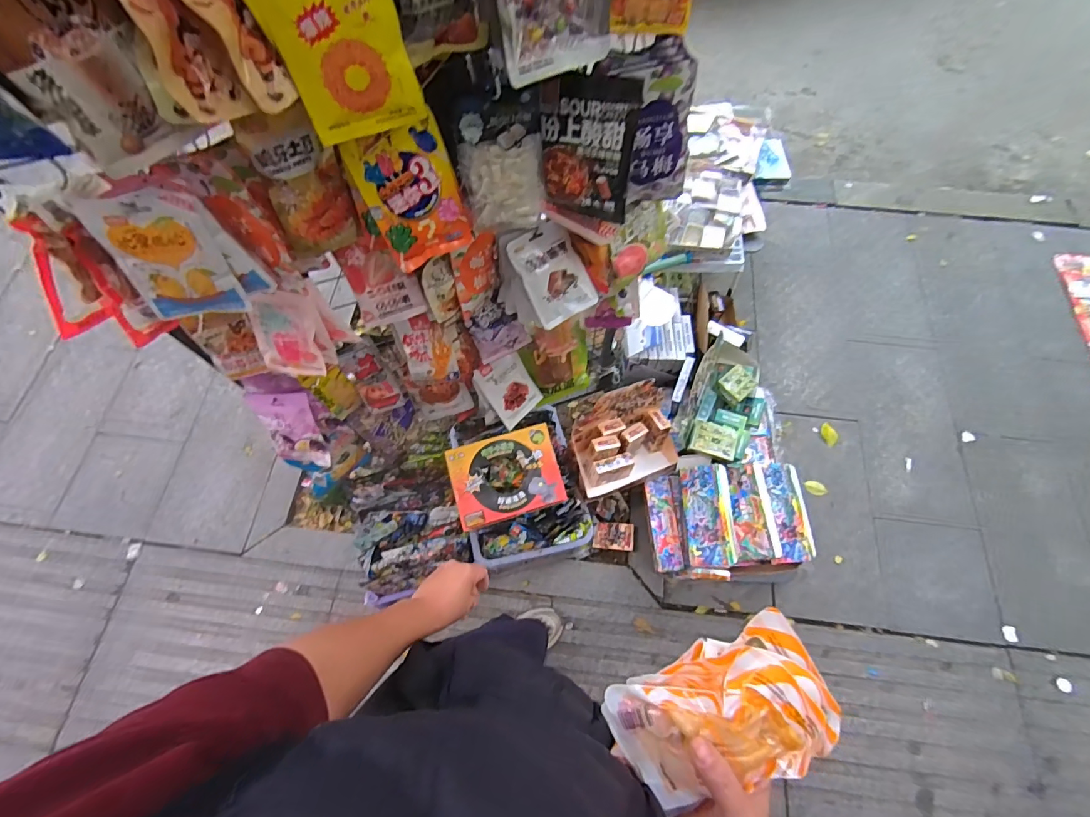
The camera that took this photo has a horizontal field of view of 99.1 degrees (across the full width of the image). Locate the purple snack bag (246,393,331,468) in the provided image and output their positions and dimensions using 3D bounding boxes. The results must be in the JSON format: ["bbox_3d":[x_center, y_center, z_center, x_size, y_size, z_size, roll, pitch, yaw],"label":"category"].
[{"bbox_3d":[-0.482,0.046,0.893,0.101,0.176,0.024,-8,33,3],"label":"purple snack bag"}]

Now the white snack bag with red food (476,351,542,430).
[{"bbox_3d":[-0.084,-0.048,1.100,0.120,0.169,0.015,-43,30,-18],"label":"white snack bag with red food"}]

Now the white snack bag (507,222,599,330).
[{"bbox_3d":[0.014,-0.225,0.782,0.107,0.019,0.154,-32,108,-10],"label":"white snack bag"}]

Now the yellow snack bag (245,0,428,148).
[{"bbox_3d":[-0.182,-0.332,0.405,0.116,0.172,0.014,-22,54,-1],"label":"yellow snack bag"}]

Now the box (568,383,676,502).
[{"bbox_3d":[0.209,0.087,1.246,0.300,0.172,0.221,-20,69,-8],"label":"box"}]

